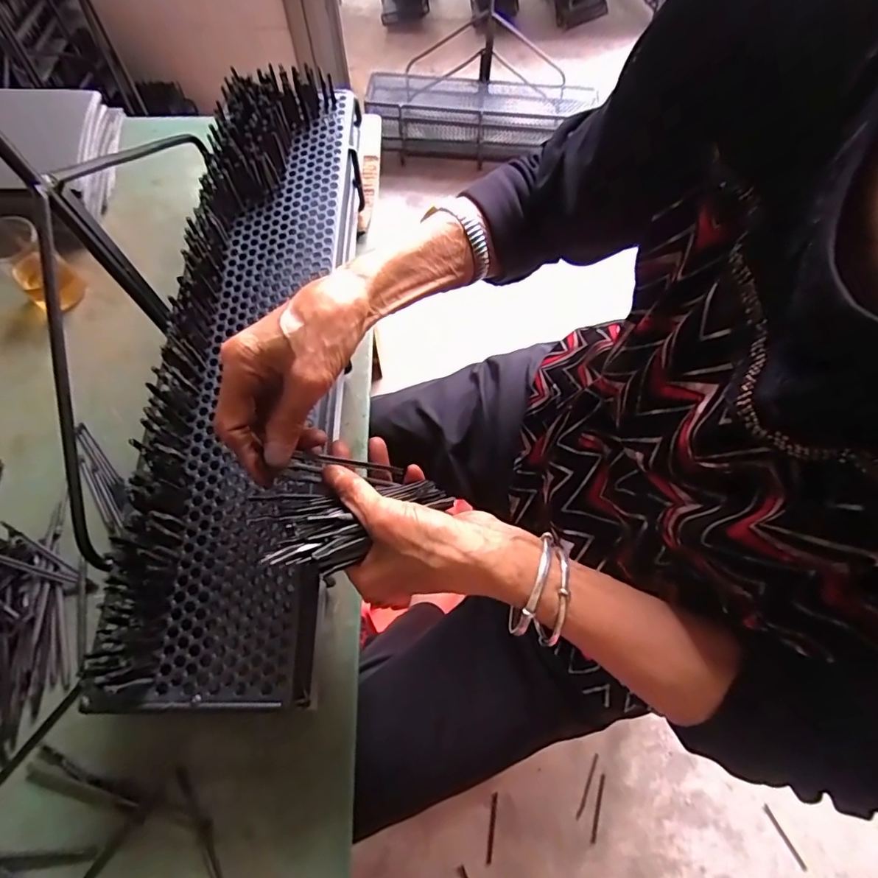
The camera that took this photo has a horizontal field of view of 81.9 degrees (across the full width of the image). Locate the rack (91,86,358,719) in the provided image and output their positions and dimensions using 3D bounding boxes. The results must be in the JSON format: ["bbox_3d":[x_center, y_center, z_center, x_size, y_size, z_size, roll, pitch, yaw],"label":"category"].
[{"bbox_3d":[-0.157,-0.096,0.422,0.159,0.050,0.587,4,72,0],"label":"rack"}]

